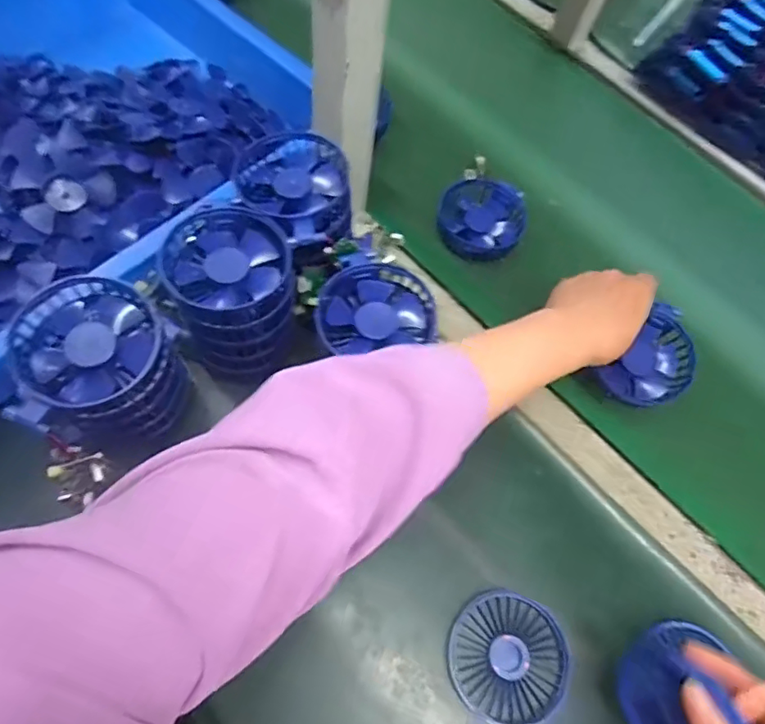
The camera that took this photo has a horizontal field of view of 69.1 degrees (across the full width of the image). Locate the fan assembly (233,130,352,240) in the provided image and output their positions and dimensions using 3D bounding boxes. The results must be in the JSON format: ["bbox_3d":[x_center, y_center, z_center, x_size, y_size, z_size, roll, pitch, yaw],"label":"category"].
[{"bbox_3d":[-0.069,-0.144,0.454,0.111,0.033,0.089,43,65,13],"label":"fan assembly"}]

